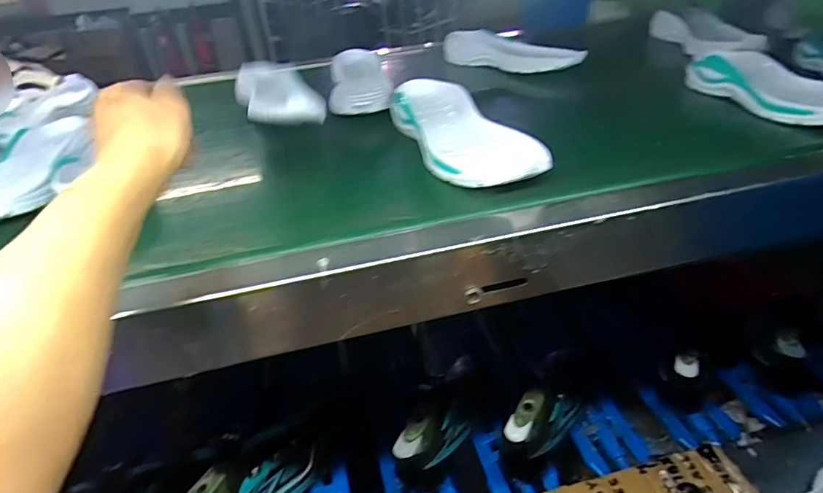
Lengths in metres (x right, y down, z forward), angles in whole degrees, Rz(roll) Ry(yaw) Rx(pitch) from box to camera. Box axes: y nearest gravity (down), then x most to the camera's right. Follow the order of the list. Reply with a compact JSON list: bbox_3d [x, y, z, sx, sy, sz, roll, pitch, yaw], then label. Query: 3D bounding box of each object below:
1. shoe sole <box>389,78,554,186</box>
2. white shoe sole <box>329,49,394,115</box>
[{"bbox_3d":[0.049,-0.140,0.558,0.104,0.031,0.277,-18,39,-18],"label":"shoe sole"},{"bbox_3d":[-0.079,-0.258,0.738,0.090,0.022,0.241,-7,37,-3],"label":"white shoe sole"}]

